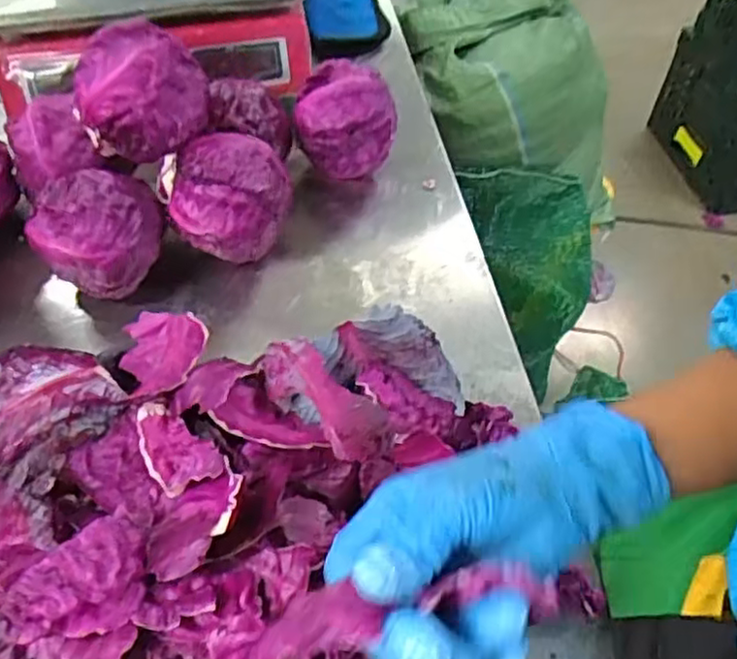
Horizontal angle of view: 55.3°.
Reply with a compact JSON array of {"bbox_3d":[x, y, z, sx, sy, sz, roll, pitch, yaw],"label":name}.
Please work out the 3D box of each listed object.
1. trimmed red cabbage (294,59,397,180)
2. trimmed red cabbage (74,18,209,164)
[{"bbox_3d":[-0.022,-0.187,0.643,0.085,0.105,0.081,-8,54,-3],"label":"trimmed red cabbage"},{"bbox_3d":[-0.174,-0.178,0.540,0.094,0.083,0.086,-20,56,-12],"label":"trimmed red cabbage"}]

